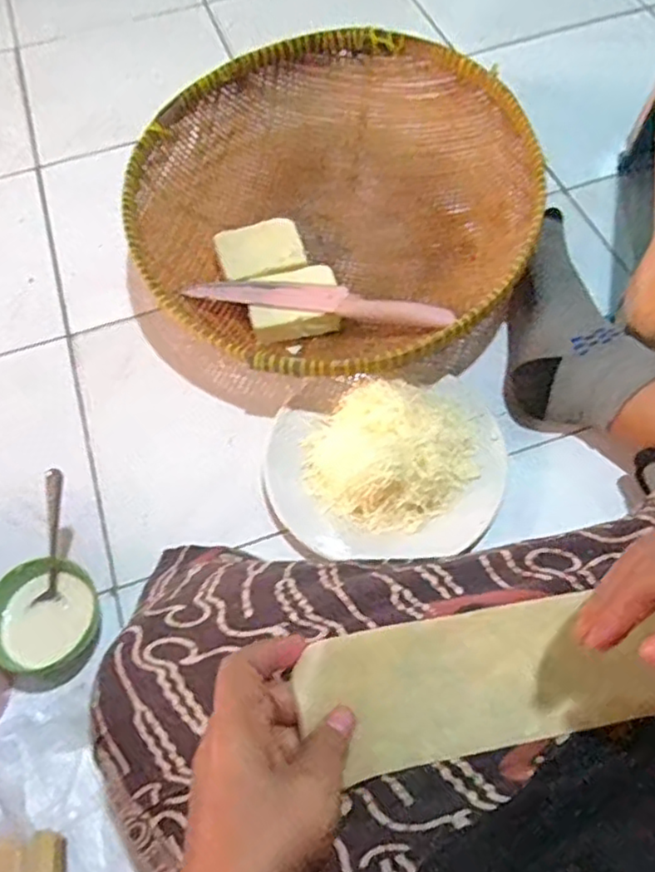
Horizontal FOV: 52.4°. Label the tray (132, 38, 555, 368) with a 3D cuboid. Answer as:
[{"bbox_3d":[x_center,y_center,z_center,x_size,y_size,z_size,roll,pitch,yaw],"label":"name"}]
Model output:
[{"bbox_3d":[0.007,-0.243,0.730,0.427,0.117,0.438,-33,64,-15],"label":"tray"}]

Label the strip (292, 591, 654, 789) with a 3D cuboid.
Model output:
[{"bbox_3d":[0.097,0.121,0.339,0.217,0.043,0.074,-6,60,-1],"label":"strip"}]

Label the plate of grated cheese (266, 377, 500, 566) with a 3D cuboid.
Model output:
[{"bbox_3d":[0.052,0.020,0.609,0.213,0.068,0.183,4,61,5],"label":"plate of grated cheese"}]

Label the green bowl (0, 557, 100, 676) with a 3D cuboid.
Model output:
[{"bbox_3d":[-0.238,0.154,0.564,0.092,0.042,0.087,-39,66,-18],"label":"green bowl"}]

